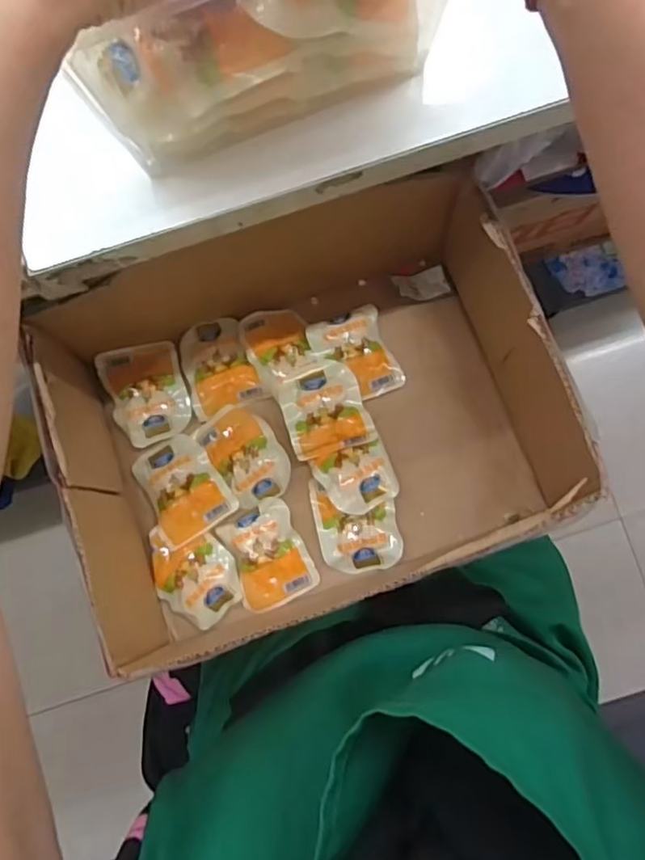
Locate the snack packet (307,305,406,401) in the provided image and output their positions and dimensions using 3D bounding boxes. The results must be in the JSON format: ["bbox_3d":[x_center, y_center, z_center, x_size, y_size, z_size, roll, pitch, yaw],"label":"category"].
[{"bbox_3d":[0.031,-0.069,0.568,0.068,0.023,0.082,-21,85,0],"label":"snack packet"}]

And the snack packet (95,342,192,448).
[{"bbox_3d":[-0.164,-0.035,0.563,0.070,0.019,0.094,-19,85,0],"label":"snack packet"}]

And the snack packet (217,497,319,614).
[{"bbox_3d":[-0.049,0.112,0.532,0.066,0.008,0.086,-25,85,-1],"label":"snack packet"}]

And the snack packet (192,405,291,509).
[{"bbox_3d":[-0.070,0.021,0.552,0.060,0.022,0.093,-33,85,-1],"label":"snack packet"}]

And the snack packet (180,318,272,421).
[{"bbox_3d":[-0.096,-0.062,0.569,0.070,0.021,0.089,-20,85,0],"label":"snack packet"}]

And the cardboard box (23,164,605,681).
[{"bbox_3d":[-0.014,-0.017,0.503,0.365,0.164,0.308,-21,85,0],"label":"cardboard box"}]

